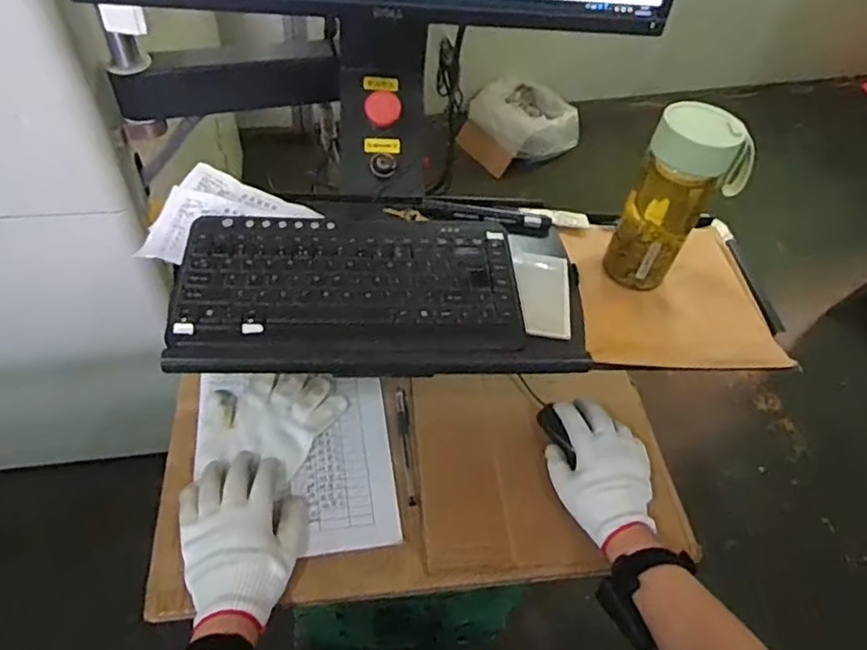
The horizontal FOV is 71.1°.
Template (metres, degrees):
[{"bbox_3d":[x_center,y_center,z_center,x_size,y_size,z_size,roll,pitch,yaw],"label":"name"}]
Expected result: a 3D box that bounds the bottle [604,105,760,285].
[{"bbox_3d":[0.234,-0.122,0.591,0.088,0.172,0.067,-20,56,-21],"label":"bottle"}]

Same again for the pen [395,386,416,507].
[{"bbox_3d":[-0.033,0.135,0.700,0.013,0.005,0.153,-2,52,-8],"label":"pen"}]

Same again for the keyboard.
[{"bbox_3d":[-0.045,-0.040,0.587,0.379,0.025,0.196,-1,51,-7],"label":"keyboard"}]

